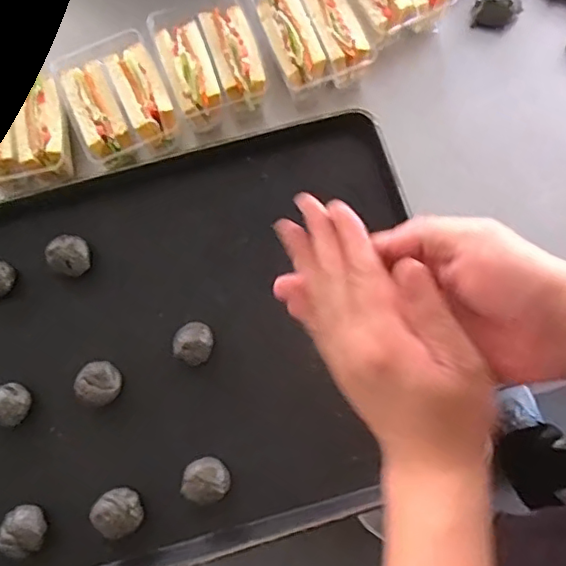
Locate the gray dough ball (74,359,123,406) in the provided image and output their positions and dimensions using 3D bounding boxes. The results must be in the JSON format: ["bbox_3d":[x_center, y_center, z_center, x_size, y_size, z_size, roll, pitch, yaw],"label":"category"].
[{"bbox_3d":[-0.187,0.102,0.600,0.043,0.022,0.043,0,75,1],"label":"gray dough ball"}]

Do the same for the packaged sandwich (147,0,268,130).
[{"bbox_3d":[-0.083,-0.256,0.664,0.108,0.056,0.147,-21,76,-5],"label":"packaged sandwich"}]

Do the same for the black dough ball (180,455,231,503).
[{"bbox_3d":[-0.075,0.191,0.571,0.045,0.028,0.042,0,75,1],"label":"black dough ball"}]

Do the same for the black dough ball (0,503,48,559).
[{"bbox_3d":[-0.250,0.238,0.566,0.044,0.024,0.045,0,75,1],"label":"black dough ball"}]

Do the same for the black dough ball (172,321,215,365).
[{"bbox_3d":[-0.090,0.062,0.605,0.038,0.031,0.041,0,75,1],"label":"black dough ball"}]

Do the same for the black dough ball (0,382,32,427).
[{"bbox_3d":[-0.280,0.122,0.596,0.048,0.028,0.042,6,75,2],"label":"black dough ball"}]

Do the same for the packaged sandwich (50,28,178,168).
[{"bbox_3d":[-0.181,-0.200,0.653,0.114,0.050,0.134,-24,76,-6],"label":"packaged sandwich"}]

